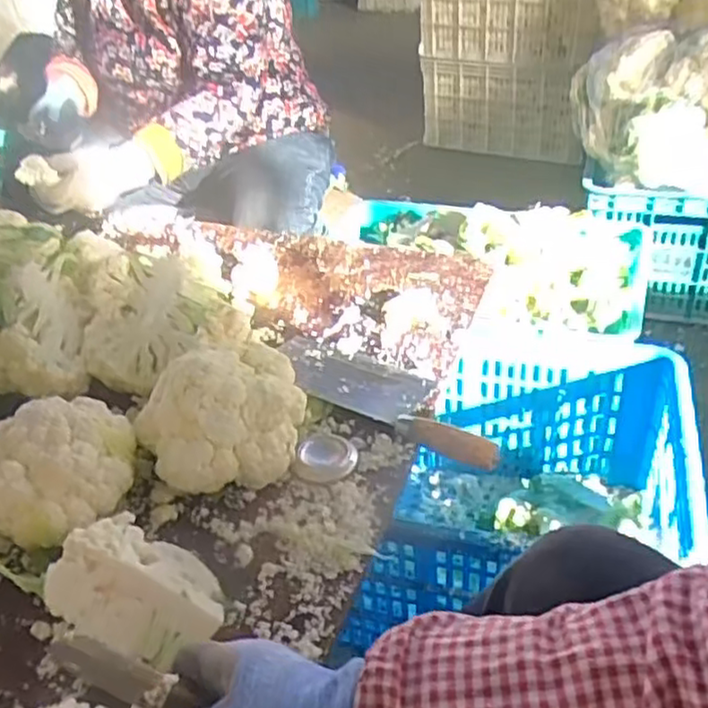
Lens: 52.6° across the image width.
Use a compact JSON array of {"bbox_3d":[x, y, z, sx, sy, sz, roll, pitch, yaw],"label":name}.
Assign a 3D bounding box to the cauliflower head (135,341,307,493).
[{"bbox_3d":[-0.114,0.059,0.635,0.143,0.109,0.113,-13,37,-9],"label":"cauliflower head"}]

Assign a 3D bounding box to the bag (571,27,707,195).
[{"bbox_3d":[0.570,-0.432,1.226,0.372,0.226,0.248,6,38,15],"label":"bag"}]

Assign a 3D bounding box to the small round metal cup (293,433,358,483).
[{"bbox_3d":[-0.023,0.091,0.660,0.052,0.018,0.062,4,38,13],"label":"small round metal cup"}]

